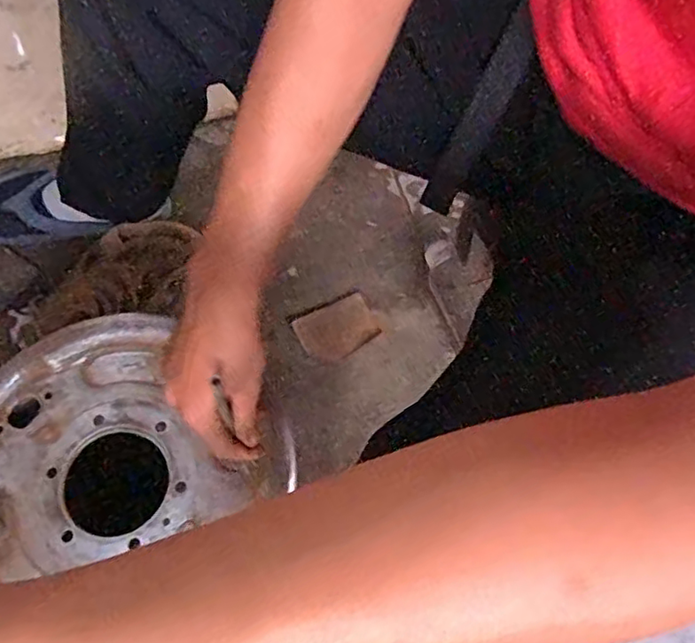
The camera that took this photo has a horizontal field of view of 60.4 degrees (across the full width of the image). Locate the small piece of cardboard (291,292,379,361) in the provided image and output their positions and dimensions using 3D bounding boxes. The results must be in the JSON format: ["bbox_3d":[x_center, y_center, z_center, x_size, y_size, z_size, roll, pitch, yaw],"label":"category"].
[{"bbox_3d":[-0.014,0.010,0.789,0.100,0.009,0.071,-27,71,-12],"label":"small piece of cardboard"}]

